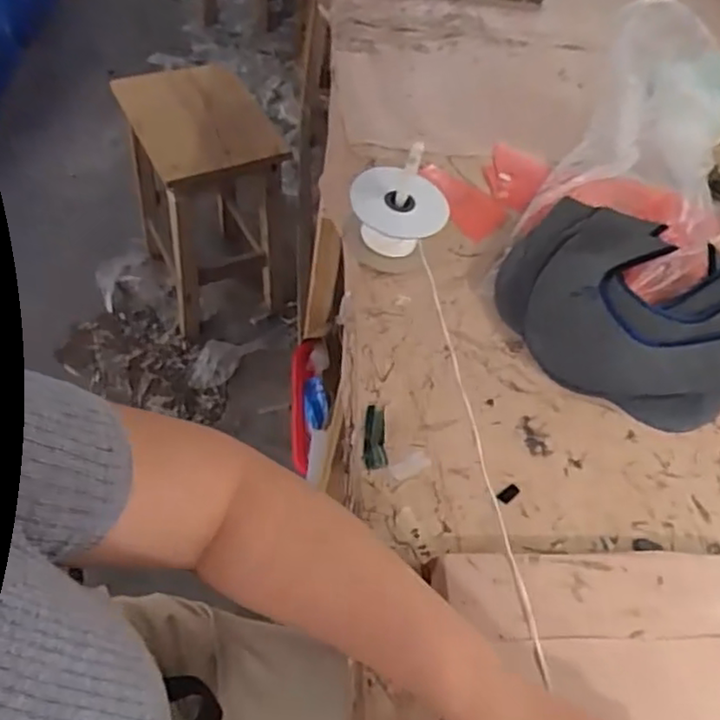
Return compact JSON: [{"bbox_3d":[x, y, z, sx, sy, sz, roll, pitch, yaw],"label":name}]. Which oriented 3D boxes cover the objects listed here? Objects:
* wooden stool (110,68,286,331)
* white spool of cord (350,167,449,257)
[{"bbox_3d":[-0.320,-0.331,1.431,0.255,0.457,0.321,-17,58,-20],"label":"wooden stool"},{"bbox_3d":[0.036,-0.138,0.643,0.092,0.071,0.073,19,53,7],"label":"white spool of cord"}]

